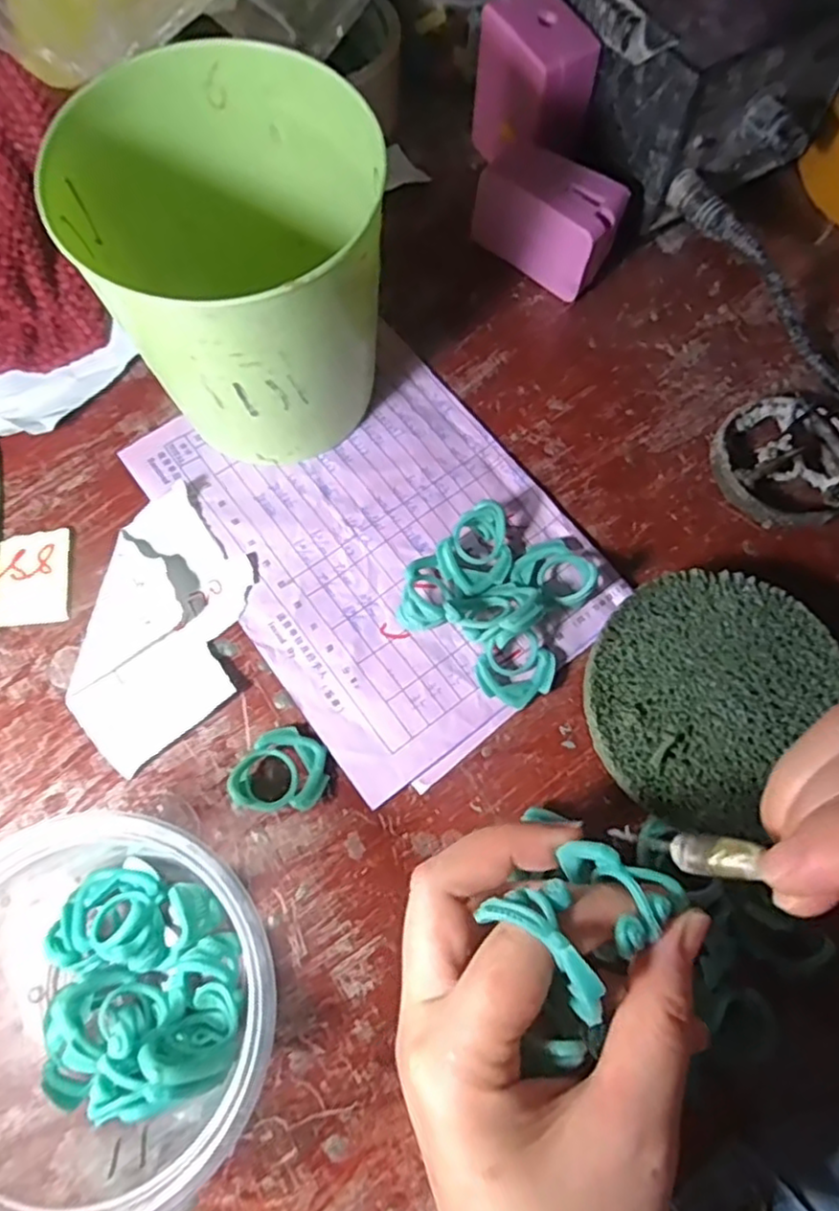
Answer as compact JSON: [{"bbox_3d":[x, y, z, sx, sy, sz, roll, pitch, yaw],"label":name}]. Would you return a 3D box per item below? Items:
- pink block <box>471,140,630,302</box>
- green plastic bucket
[{"bbox_3d":[0.065,-0.194,0.341,0.067,0.047,0.034,38,76,8],"label":"pink block"},{"bbox_3d":[-0.070,-0.133,0.283,0.107,0.113,0.114,1,74,-2],"label":"green plastic bucket"}]

